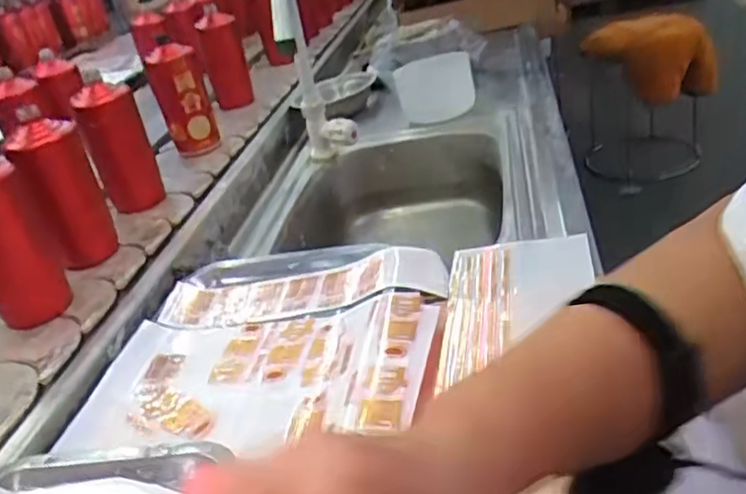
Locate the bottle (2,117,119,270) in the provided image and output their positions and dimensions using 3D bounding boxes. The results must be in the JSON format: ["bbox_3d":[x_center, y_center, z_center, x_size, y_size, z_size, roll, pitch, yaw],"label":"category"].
[{"bbox_3d":[-0.367,-0.059,0.783,0.081,0.169,0.066,-23,32,-18],"label":"bottle"}]

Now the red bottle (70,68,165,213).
[{"bbox_3d":[-0.351,-0.137,0.908,0.081,0.176,0.079,-20,32,-13],"label":"red bottle"}]

